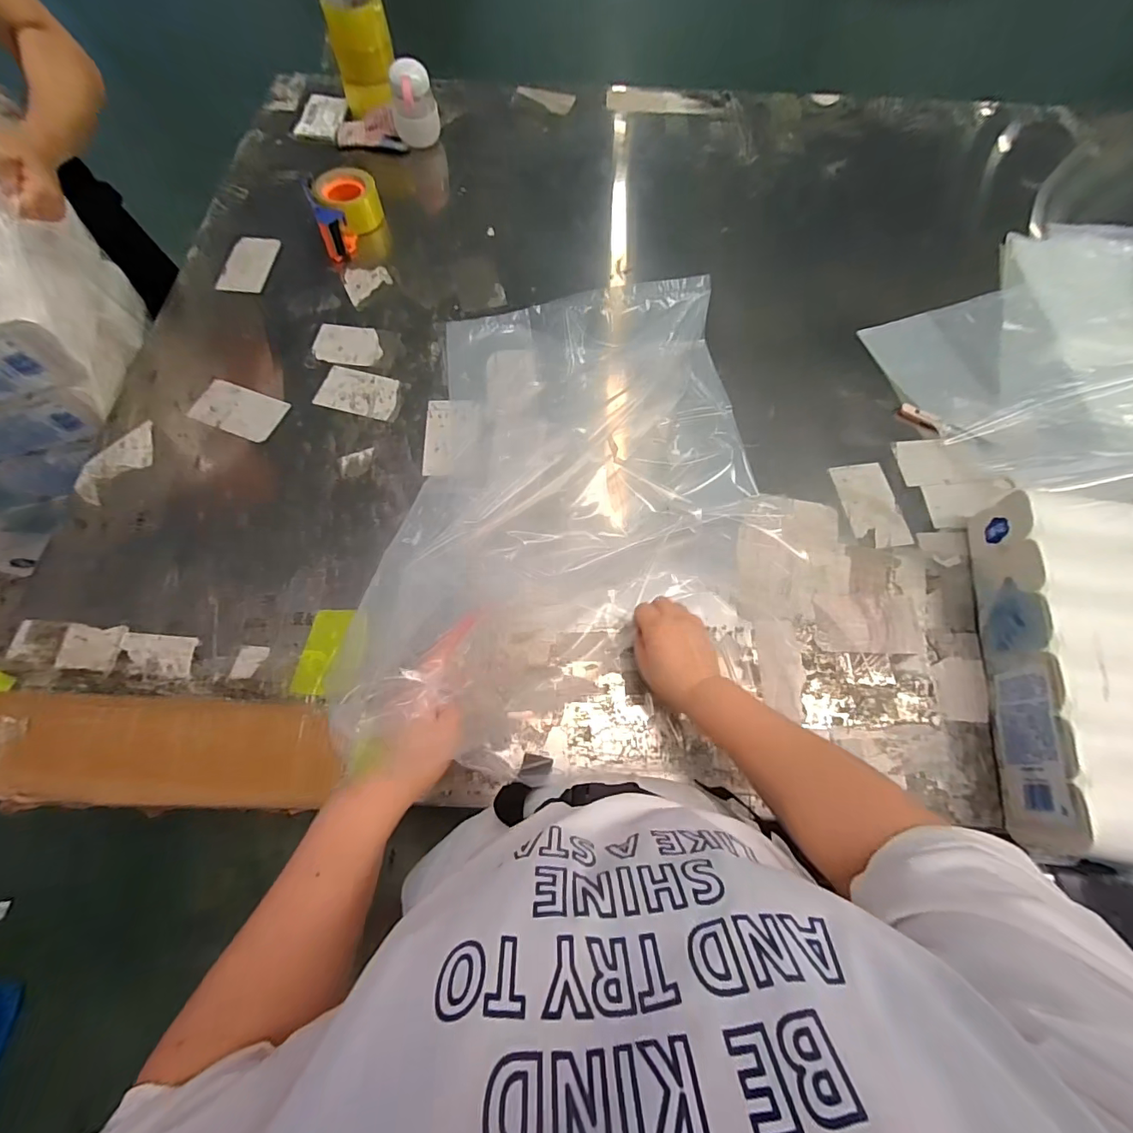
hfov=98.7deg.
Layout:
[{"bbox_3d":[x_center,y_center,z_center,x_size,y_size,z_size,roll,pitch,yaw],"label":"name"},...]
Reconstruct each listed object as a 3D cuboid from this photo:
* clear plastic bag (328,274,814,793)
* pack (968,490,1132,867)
[{"bbox_3d":[0.042,-0.132,0.559,0.423,0.221,0.633,-2,68,-1],"label":"clear plastic bag"},{"bbox_3d":[0.563,0.109,0.535,0.131,0.101,0.384,10,68,3],"label":"pack"}]

